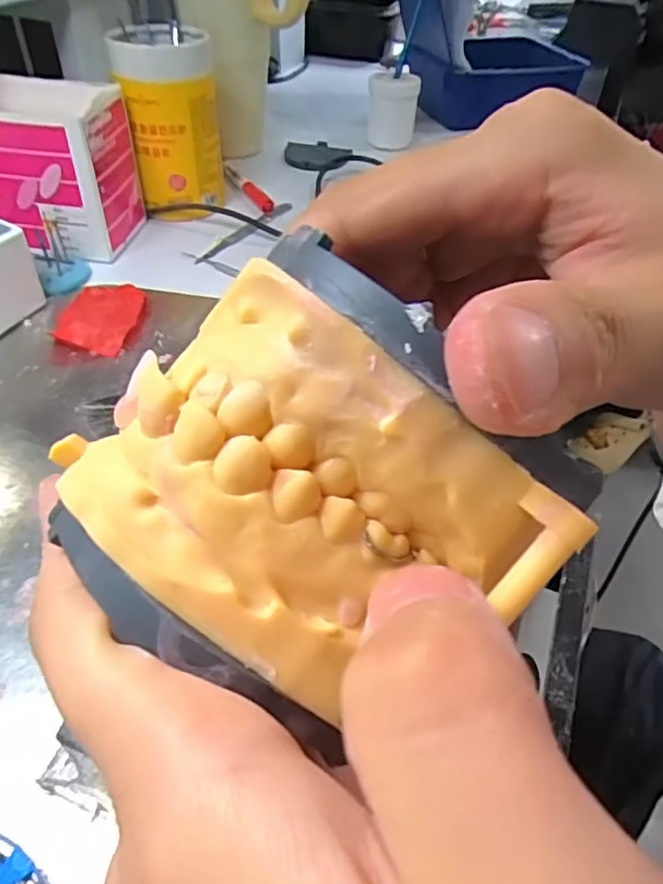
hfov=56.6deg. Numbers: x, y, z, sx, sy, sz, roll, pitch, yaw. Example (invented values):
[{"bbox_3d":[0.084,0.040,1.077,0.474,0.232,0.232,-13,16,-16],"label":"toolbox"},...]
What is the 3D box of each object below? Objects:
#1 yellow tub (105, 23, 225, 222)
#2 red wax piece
[{"bbox_3d":[-0.136,-0.268,0.527,0.077,0.134,0.084,-7,45,-10],"label":"yellow tub"},{"bbox_3d":[-0.160,-0.091,0.430,0.053,0.010,0.086,3,44,0],"label":"red wax piece"}]

